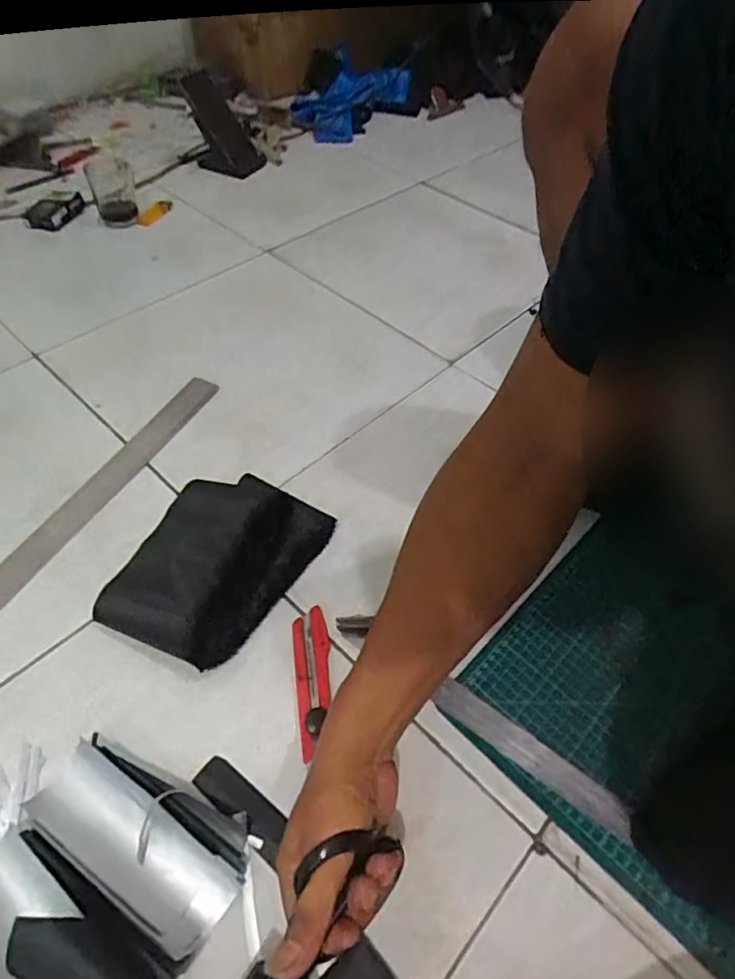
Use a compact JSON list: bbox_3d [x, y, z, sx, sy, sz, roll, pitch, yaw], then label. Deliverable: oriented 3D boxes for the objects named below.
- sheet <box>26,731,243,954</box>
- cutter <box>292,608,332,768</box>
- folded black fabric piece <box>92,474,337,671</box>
[{"bbox_3d":[-0.169,0.249,0.406,0.162,0.027,0.080,22,53,14],"label":"sheet"},{"bbox_3d":[-0.047,0.163,0.494,0.032,0.017,0.128,-5,52,-8],"label":"cutter"},{"bbox_3d":[-0.144,0.063,0.543,0.153,0.057,0.196,22,53,14],"label":"folded black fabric piece"}]

